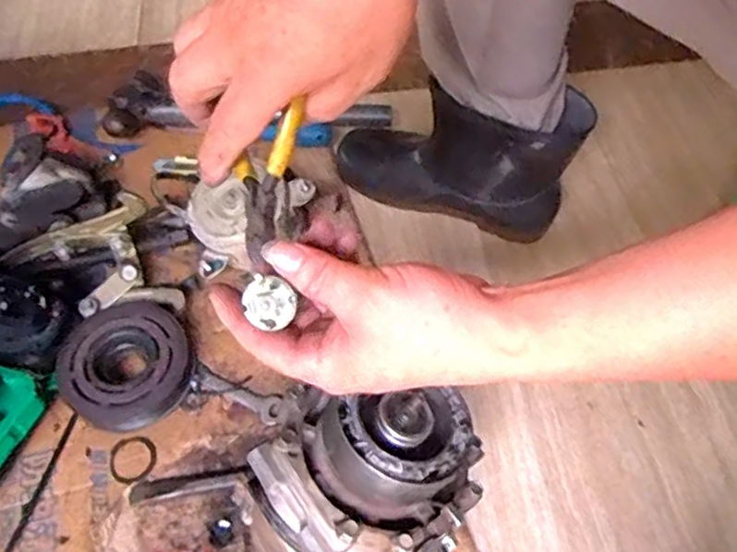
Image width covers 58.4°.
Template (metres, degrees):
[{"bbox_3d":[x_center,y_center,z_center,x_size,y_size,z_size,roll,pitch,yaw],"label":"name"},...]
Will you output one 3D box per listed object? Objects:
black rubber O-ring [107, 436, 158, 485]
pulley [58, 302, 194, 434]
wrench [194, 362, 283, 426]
[{"bbox_3d":[-0.201,0.154,0.559,0.039,0.004,0.042,-37,62,-24],"label":"black rubber O-ring"},{"bbox_3d":[-0.214,0.077,0.586,0.104,0.047,0.114,0,54,0],"label":"pulley"},{"bbox_3d":[-0.118,0.102,0.589,0.099,0.004,0.025,24,57,17],"label":"wrench"}]

